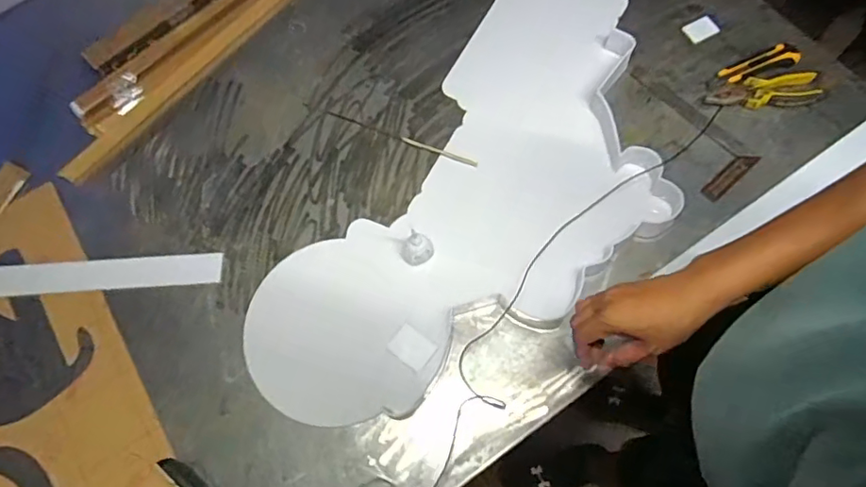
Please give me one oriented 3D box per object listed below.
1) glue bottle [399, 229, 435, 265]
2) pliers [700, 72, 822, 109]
[{"bbox_3d":[-0.028,0.003,0.838,0.045,0.072,0.043,-1,69,2],"label":"glue bottle"},{"bbox_3d":[0.553,-0.253,0.927,0.181,0.020,0.053,-6,69,0],"label":"pliers"}]

